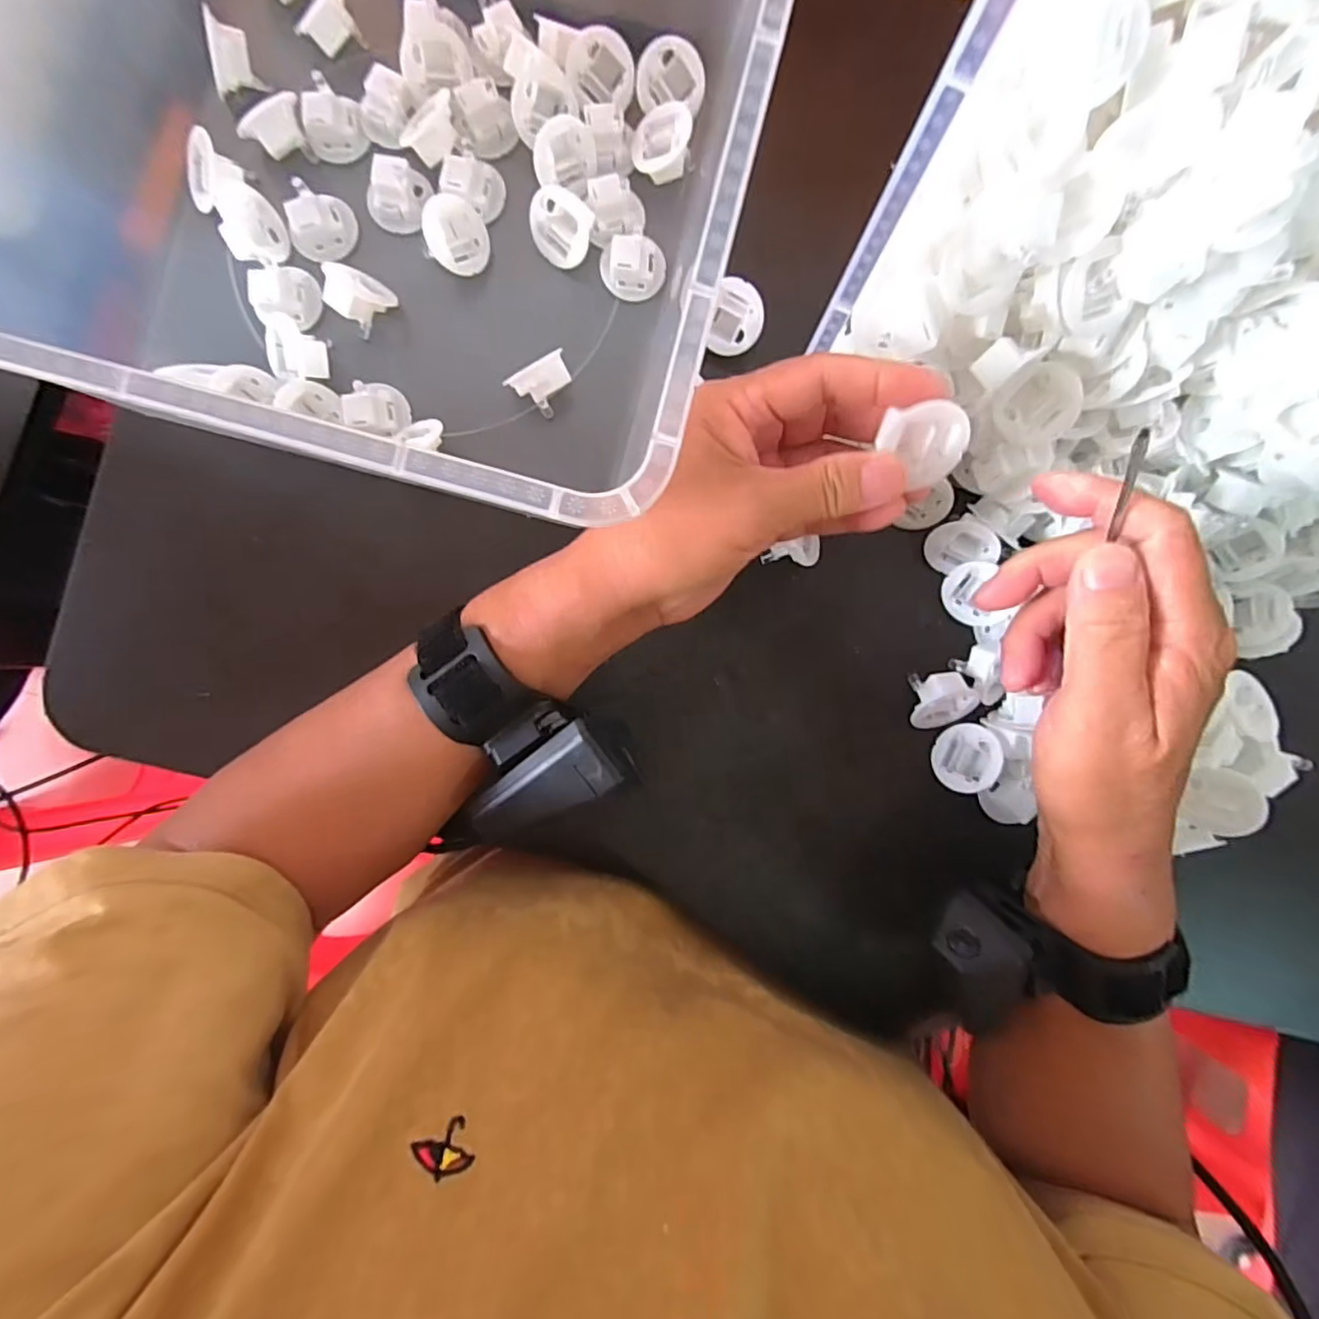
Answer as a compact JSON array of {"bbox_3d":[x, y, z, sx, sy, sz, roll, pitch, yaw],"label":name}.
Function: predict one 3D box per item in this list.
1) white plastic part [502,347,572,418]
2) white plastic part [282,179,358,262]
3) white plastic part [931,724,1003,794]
[{"bbox_3d":[-0.057,-0.134,0.296,0.030,0.023,0.018,-34,92,-2],"label":"white plastic part"},{"bbox_3d":[-0.168,-0.214,0.300,0.030,0.015,0.029,9,110,-40],"label":"white plastic part"},{"bbox_3d":[0.153,0.049,0.299,0.012,0.031,0.033,20,88,-47],"label":"white plastic part"}]

